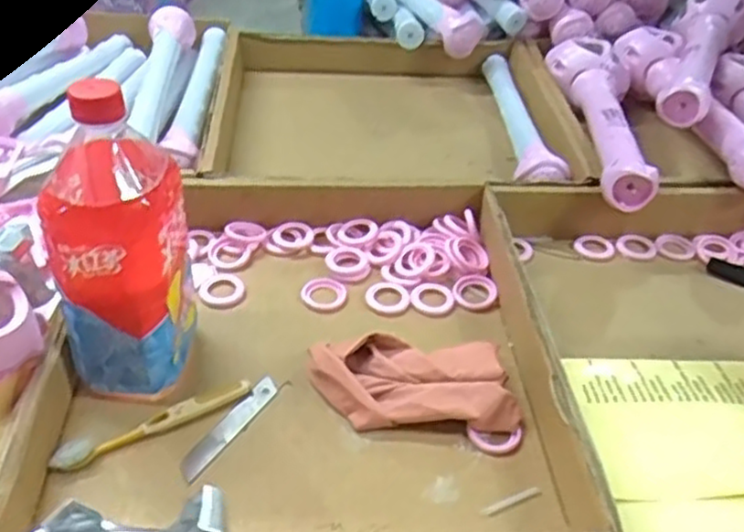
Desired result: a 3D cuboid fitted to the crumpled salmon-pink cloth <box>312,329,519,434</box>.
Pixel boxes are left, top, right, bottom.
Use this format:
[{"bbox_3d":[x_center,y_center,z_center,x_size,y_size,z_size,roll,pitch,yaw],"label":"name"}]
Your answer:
[{"bbox_3d":[0.028,0.085,0.532,0.143,0.028,0.069,2,40,-2],"label":"crumpled salmon-pink cloth"}]

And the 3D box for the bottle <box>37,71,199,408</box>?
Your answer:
[{"bbox_3d":[-0.165,-0.017,0.487,0.083,0.205,0.096,-5,41,-11],"label":"bottle"}]

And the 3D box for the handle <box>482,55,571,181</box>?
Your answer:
[{"bbox_3d":[0.165,-0.169,0.831,0.048,0.046,0.309,1,40,-3],"label":"handle"}]

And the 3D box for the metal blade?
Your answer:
[{"bbox_3d":[-0.098,0.111,0.508,0.017,0.004,0.097,29,45,15],"label":"metal blade"}]

